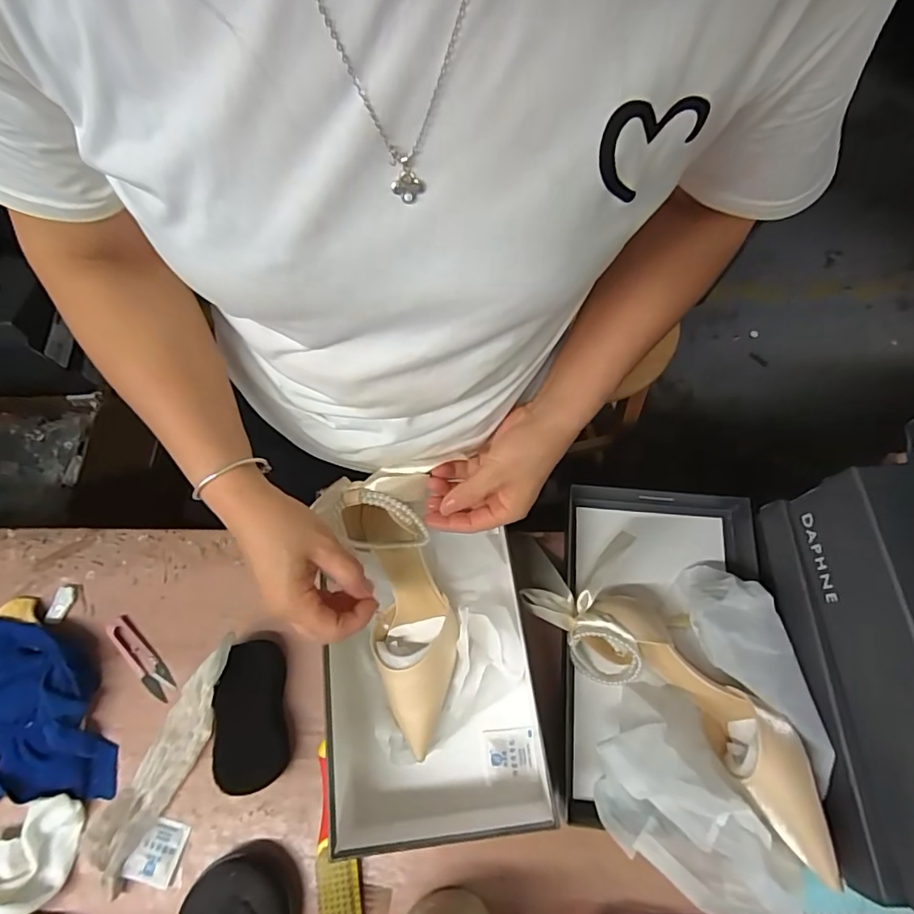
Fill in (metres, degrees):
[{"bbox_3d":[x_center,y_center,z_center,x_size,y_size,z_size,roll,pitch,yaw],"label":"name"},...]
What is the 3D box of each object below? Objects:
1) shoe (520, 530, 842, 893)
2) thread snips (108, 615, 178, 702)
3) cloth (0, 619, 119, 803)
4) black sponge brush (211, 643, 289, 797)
[{"bbox_3d":[0.204,0.198,0.468,0.115,0.083,0.288,-40,71,-13],"label":"shoe"},{"bbox_3d":[-0.325,0.205,0.533,0.026,0.004,0.098,-43,72,-14],"label":"thread snips"},{"bbox_3d":[-0.419,0.241,0.501,0.166,0.031,0.161,-5,67,1],"label":"cloth"},{"bbox_3d":[-0.196,0.242,0.492,0.056,0.038,0.125,-11,67,-1],"label":"black sponge brush"}]

